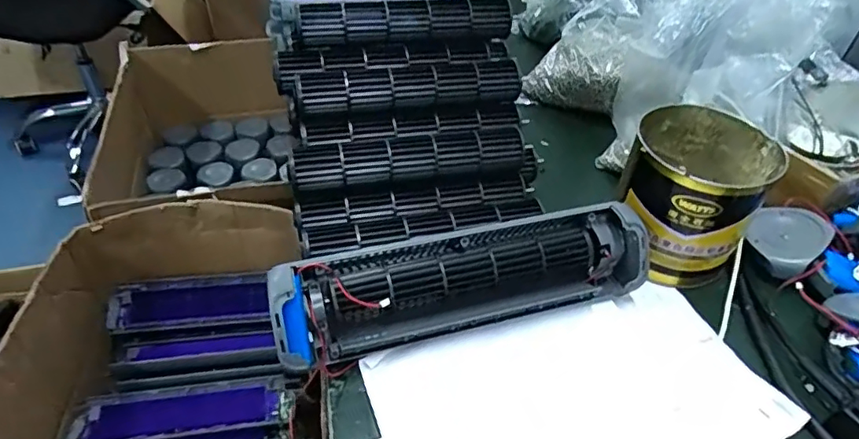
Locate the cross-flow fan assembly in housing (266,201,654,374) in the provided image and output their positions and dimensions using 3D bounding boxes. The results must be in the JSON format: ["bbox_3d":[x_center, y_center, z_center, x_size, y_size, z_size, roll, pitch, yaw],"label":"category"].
[{"bbox_3d":[0.031,0.053,0.446,0.302,0.077,0.061,-11,46,-15],"label":"cross-flow fan assembly in housing"}]

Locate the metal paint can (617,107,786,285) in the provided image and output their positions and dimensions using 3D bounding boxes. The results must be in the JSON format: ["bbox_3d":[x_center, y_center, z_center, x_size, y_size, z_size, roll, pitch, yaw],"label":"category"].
[{"bbox_3d":[0.236,-0.020,0.506,0.107,0.119,0.118,18,46,14],"label":"metal paint can"}]

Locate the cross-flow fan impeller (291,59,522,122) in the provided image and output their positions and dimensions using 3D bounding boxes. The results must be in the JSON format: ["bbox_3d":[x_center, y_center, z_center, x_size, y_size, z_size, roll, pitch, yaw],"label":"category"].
[{"bbox_3d":[-0.022,-0.125,0.547,0.223,0.052,0.043,-7,45,-11],"label":"cross-flow fan impeller"}]

